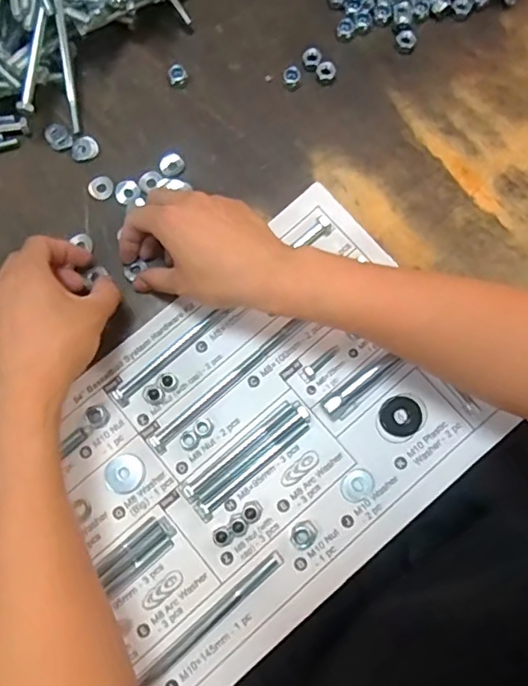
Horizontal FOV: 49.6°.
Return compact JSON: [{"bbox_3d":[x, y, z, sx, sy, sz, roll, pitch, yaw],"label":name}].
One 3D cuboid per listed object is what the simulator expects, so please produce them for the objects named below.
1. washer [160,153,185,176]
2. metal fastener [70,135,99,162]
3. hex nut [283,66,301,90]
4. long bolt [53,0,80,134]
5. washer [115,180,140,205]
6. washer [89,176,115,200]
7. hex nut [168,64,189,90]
[{"bbox_3d":[-0.076,-0.148,0.474,0.019,0.004,0.018,-31,80,-5],"label":"washer"},{"bbox_3d":[-0.150,-0.162,0.477,0.023,0.004,0.019,-29,80,-5],"label":"metal fastener"},{"bbox_3d":[0.024,-0.225,0.482,0.015,0.006,0.017,4,79,2],"label":"hex nut"},{"bbox_3d":[-0.159,-0.224,0.460,0.008,0.008,0.101,-2,112,0],"label":"long bolt"},{"bbox_3d":[-0.112,-0.124,0.468,0.020,0.004,0.019,0,79,1],"label":"washer"},{"bbox_3d":[-0.133,-0.127,0.471,0.020,0.006,0.021,0,79,1],"label":"washer"},{"bbox_3d":[-0.072,-0.226,0.485,0.016,0.013,0.015,-12,79,-2],"label":"hex nut"}]

